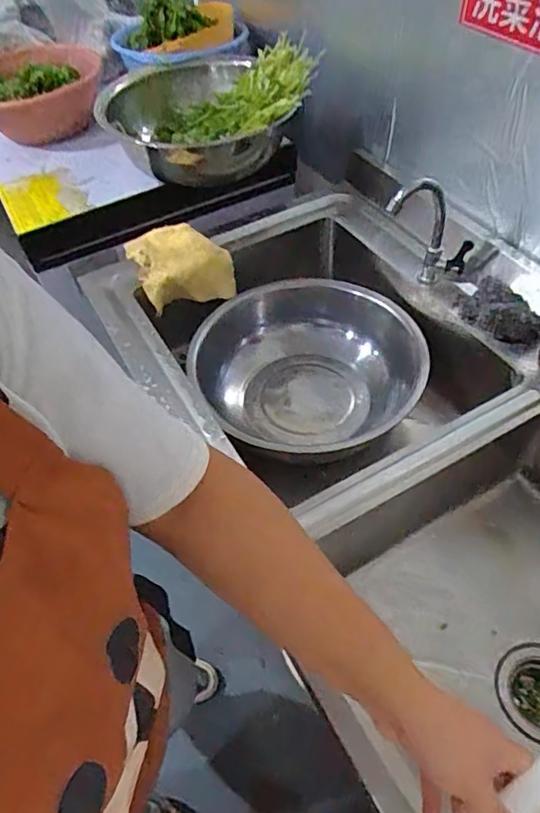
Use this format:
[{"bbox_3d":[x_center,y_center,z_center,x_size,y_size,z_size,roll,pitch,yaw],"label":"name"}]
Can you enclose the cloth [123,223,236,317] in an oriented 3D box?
[{"bbox_3d":[-0.158,-0.254,0.992,0.166,0.089,0.145,-19,53,-12],"label":"cloth"}]

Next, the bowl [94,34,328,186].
[{"bbox_3d":[-0.123,-0.561,1.071,0.386,0.163,0.298,9,52,11],"label":"bowl"}]

